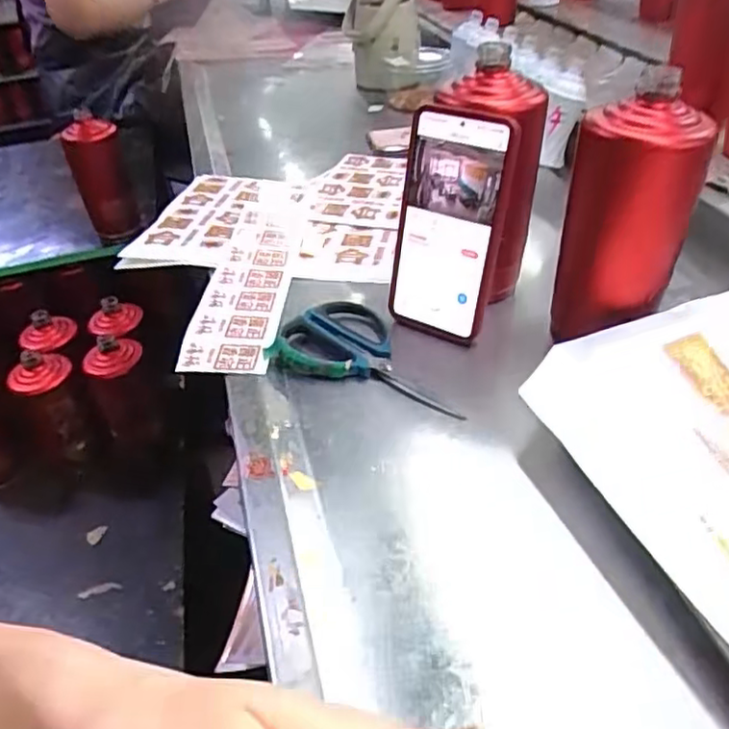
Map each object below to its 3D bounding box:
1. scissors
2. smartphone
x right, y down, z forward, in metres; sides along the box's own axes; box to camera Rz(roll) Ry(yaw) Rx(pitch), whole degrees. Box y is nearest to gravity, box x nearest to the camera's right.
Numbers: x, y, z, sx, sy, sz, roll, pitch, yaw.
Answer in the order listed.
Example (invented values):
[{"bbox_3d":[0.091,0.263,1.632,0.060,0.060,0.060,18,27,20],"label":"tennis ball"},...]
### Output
[{"bbox_3d":[0.009,-0.010,0.504,0.157,0.011,0.088,18,44,27],"label":"scissors"},{"bbox_3d":[0.060,-0.101,0.499,0.085,0.167,0.016,20,26,29],"label":"smartphone"}]

